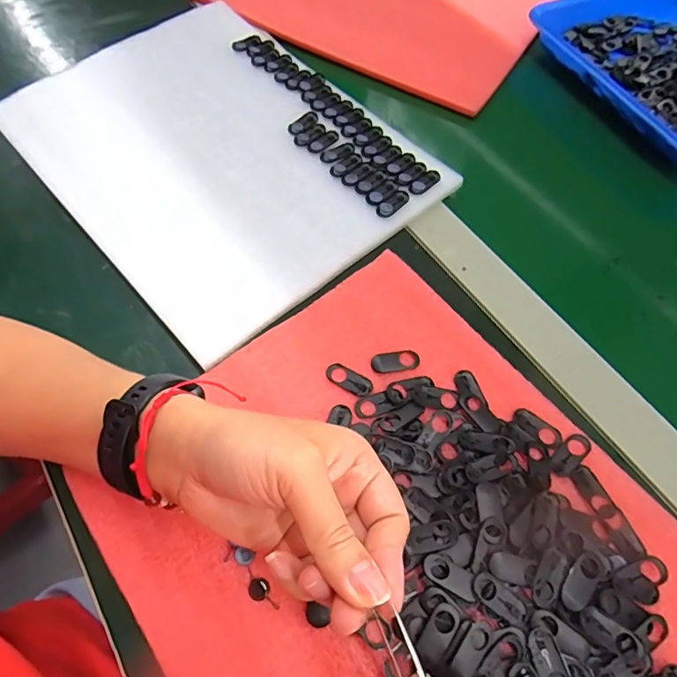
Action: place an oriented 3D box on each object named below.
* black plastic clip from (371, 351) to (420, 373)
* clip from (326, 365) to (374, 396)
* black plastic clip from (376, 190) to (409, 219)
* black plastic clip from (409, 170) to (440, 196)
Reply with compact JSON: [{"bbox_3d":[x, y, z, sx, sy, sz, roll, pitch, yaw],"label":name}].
[{"bbox_3d":[0.038,0.015,0.327,0.032,0.004,0.014,-5,61,-4],"label":"black plastic clip"},{"bbox_3d":[0.007,0.027,0.320,0.032,0.004,0.013,25,64,12],"label":"clip"},{"bbox_3d":[0.043,-0.105,0.389,0.014,0.005,0.031,41,68,19],"label":"black plastic clip"},{"bbox_3d":[0.070,-0.126,0.401,0.034,0.005,0.014,-40,69,-21],"label":"black plastic clip"}]

